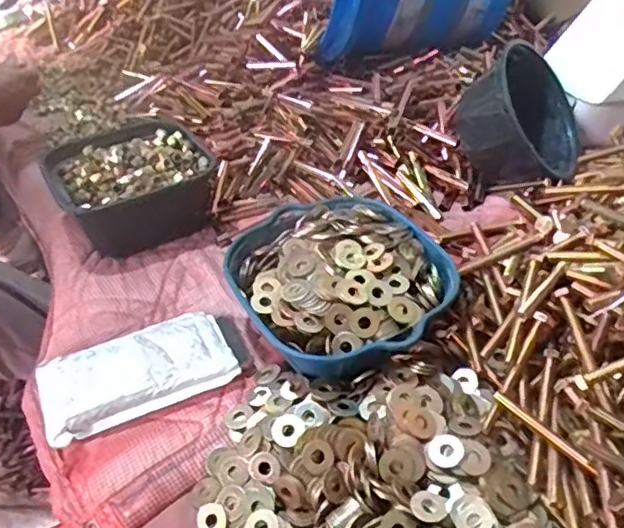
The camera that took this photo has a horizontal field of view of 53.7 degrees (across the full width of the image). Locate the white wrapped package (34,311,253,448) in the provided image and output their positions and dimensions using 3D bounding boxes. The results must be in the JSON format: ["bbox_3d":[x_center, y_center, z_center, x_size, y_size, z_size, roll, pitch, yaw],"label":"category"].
[{"bbox_3d":[-0.149,0.092,0.549,0.176,0.023,0.091,-23,45,-18],"label":"white wrapped package"}]

